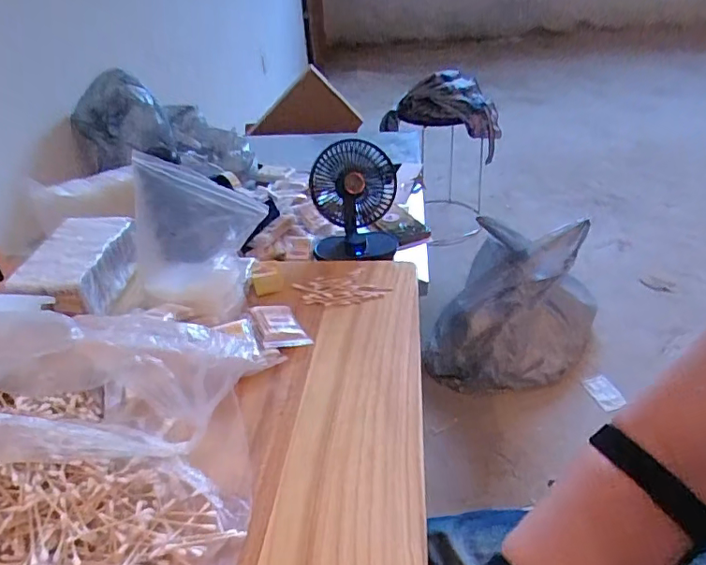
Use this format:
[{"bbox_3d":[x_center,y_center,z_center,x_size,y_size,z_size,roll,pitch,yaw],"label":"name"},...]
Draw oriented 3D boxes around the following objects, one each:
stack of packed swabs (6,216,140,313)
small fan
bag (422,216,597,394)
[{"bbox_3d":[-0.421,-0.023,0.811,0.126,0.071,0.201,0,35,7],"label":"stack of packed swabs"},{"bbox_3d":[0.003,-0.163,0.961,0.155,0.199,0.210,-5,34,-1],"label":"small fan"},{"bbox_3d":[0.403,0.051,1.302,0.365,0.345,0.343,12,38,23],"label":"bag"}]

